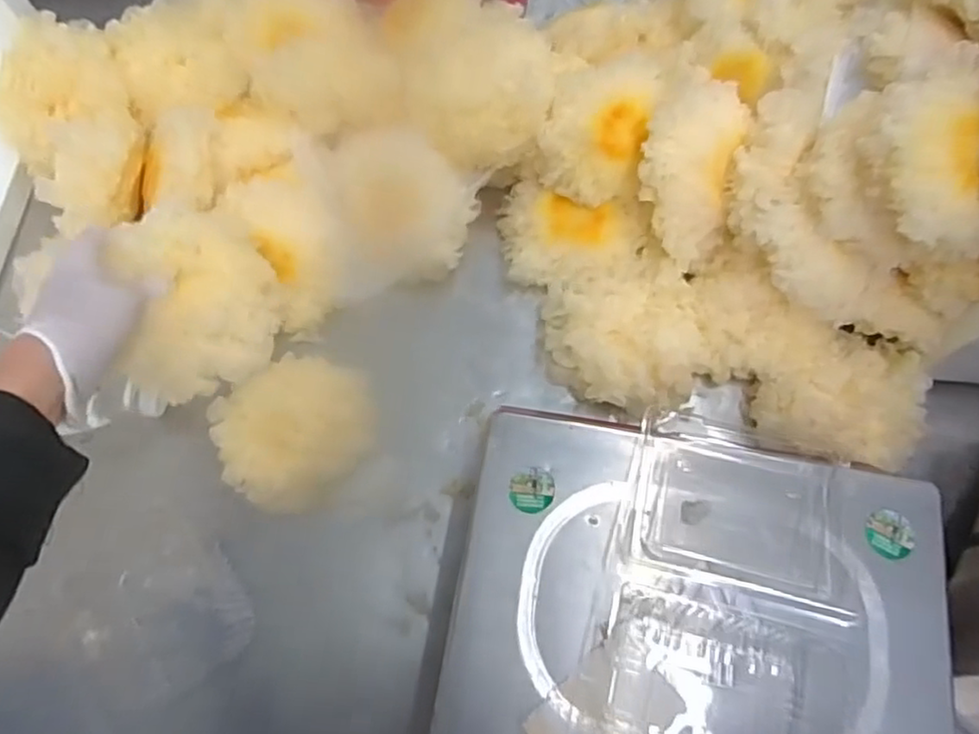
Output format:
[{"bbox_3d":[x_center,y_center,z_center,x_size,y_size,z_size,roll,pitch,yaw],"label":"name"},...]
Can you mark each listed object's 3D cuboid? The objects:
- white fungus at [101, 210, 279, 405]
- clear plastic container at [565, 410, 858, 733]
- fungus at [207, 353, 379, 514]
[{"bbox_3d":[-0.202,-0.045,0.465,0.083,0.068,0.123,-5,69,0],"label":"white fungus"},{"bbox_3d":[0.141,0.147,0.396,0.144,0.022,0.229,17,70,8],"label":"clear plastic container"},{"bbox_3d":[-0.153,0.044,0.517,0.113,0.054,0.120,0,71,-1],"label":"fungus"}]

